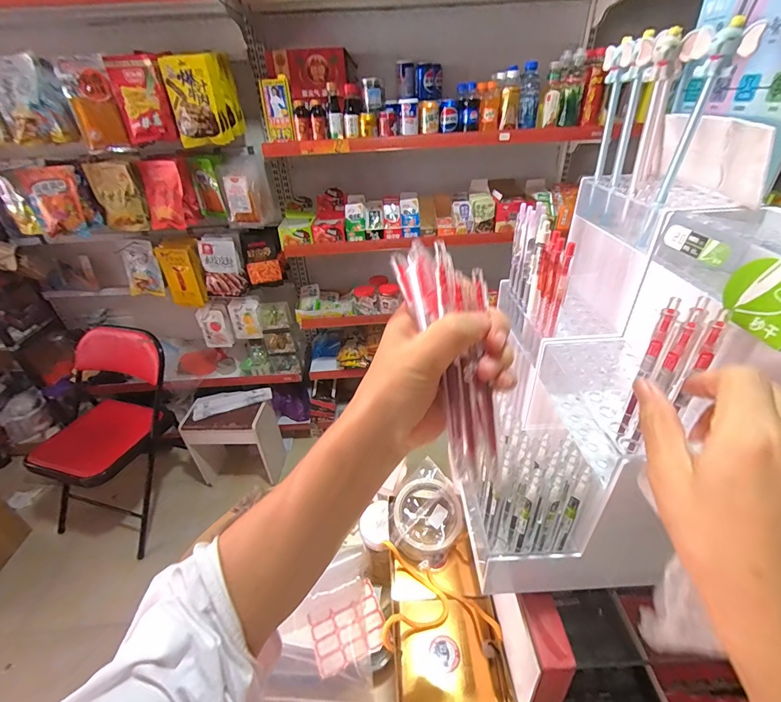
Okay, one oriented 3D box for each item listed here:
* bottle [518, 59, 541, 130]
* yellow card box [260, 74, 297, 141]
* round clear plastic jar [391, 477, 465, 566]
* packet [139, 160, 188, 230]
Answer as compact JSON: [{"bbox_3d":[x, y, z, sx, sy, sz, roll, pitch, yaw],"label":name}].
[{"bbox_3d":[0.458,-0.839,1.248,0.063,0.177,0.062,9,37,17],"label":"bottle"},{"bbox_3d":[-0.377,-0.809,1.270,0.097,0.188,0.040,-5,27,-4],"label":"yellow card box"},{"bbox_3d":[0.050,0.242,0.543,0.105,0.055,0.105,2,59,-3],"label":"round clear plastic jar"},{"bbox_3d":[-0.822,-0.562,1.374,0.147,0.230,0.056,7,17,16],"label":"packet"}]

